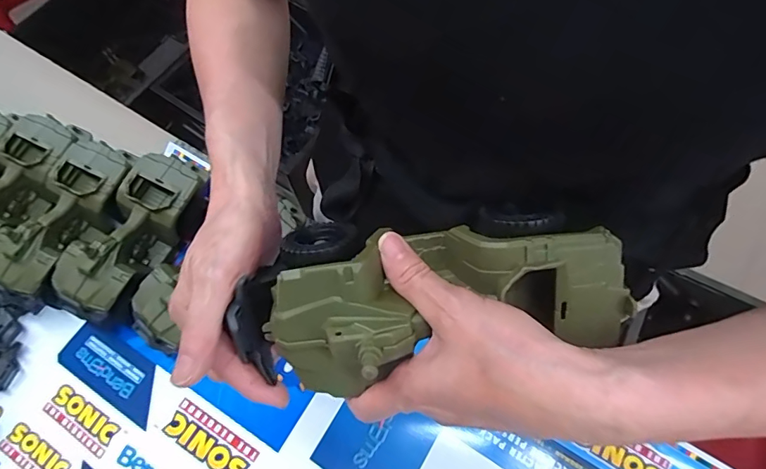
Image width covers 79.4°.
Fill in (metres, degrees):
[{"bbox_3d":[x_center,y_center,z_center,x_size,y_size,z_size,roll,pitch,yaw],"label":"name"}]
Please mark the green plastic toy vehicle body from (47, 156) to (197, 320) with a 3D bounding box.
[{"bbox_3d":[-0.266,0.004,0.500,0.083,0.079,0.184,24,70,11],"label":"green plastic toy vehicle body"}]

